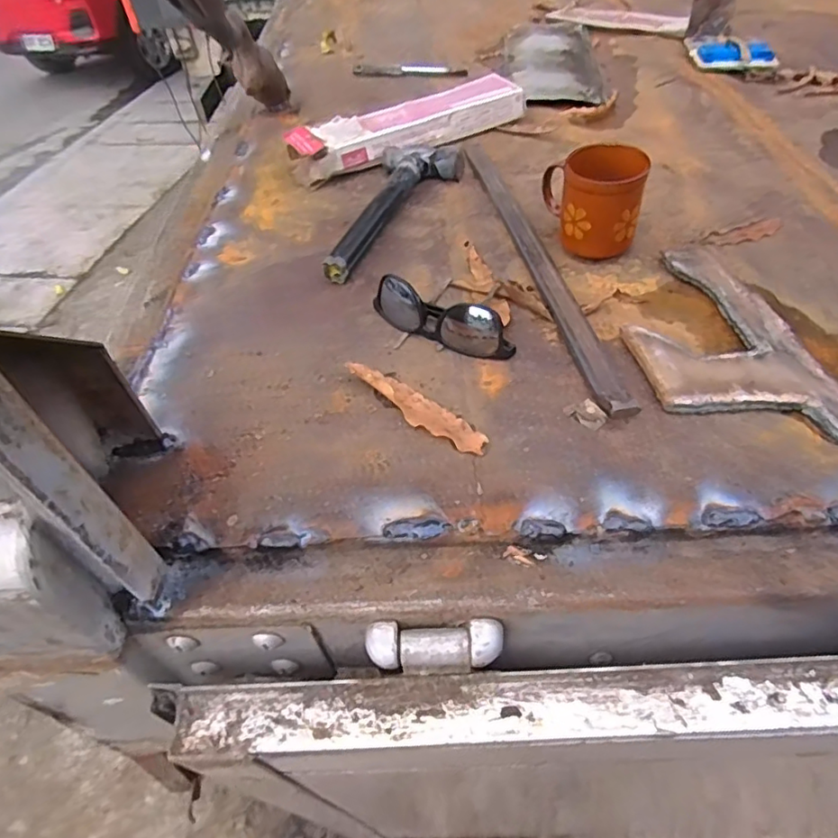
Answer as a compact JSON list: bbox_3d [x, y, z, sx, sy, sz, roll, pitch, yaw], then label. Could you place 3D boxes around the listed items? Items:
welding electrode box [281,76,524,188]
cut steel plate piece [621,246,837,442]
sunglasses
[{"bbox_3d":[-0.011,-0.406,0.784,0.337,0.051,0.107,-25,50,-16],"label":"welding electrode box"},{"bbox_3d":[0.245,-0.073,0.477,0.137,0.013,0.240,-7,48,0],"label":"cut steel plate piece"},{"bbox_3d":[0.022,-0.096,0.504,0.144,0.036,0.053,21,54,23],"label":"sunglasses"}]

